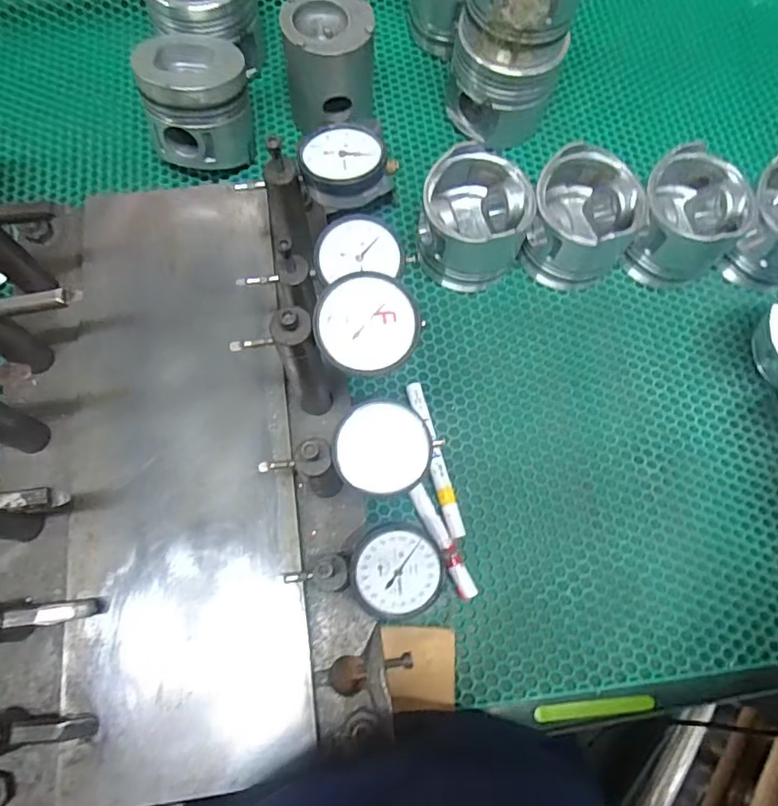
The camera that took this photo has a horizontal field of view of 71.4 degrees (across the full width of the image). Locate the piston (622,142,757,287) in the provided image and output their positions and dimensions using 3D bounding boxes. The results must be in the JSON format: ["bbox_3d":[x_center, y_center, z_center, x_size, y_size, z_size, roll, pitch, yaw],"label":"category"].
[{"bbox_3d":[0.297,-0.183,0.545,0.099,0.093,0.106,1,71,-2],"label":"piston"}]

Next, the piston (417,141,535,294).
[{"bbox_3d":[0.085,-0.181,0.538,0.102,0.090,0.097,1,71,-2],"label":"piston"}]

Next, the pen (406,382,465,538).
[{"bbox_3d":[0.043,0.051,0.498,0.016,0.016,0.145,-14,72,-6],"label":"pen"}]

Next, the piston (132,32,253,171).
[{"bbox_3d":[-0.198,-0.310,0.570,0.112,0.102,0.124,-9,71,-5],"label":"piston"}]

